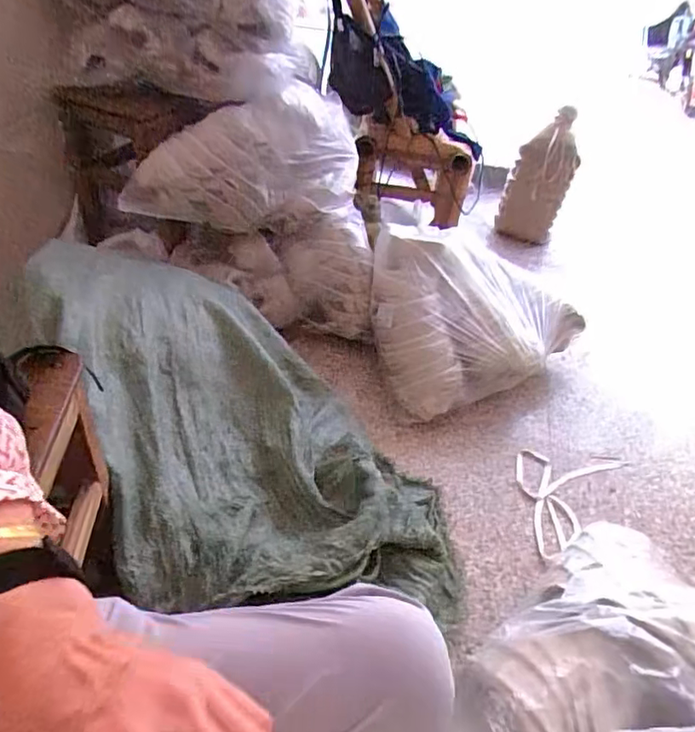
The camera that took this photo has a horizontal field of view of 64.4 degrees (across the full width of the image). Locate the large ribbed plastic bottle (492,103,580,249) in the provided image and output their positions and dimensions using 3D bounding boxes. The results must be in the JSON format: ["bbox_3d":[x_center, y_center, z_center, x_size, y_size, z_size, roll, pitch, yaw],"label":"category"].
[{"bbox_3d":[0.621,-0.604,1.784,0.180,0.344,0.155,29,46,23],"label":"large ribbed plastic bottle"}]

